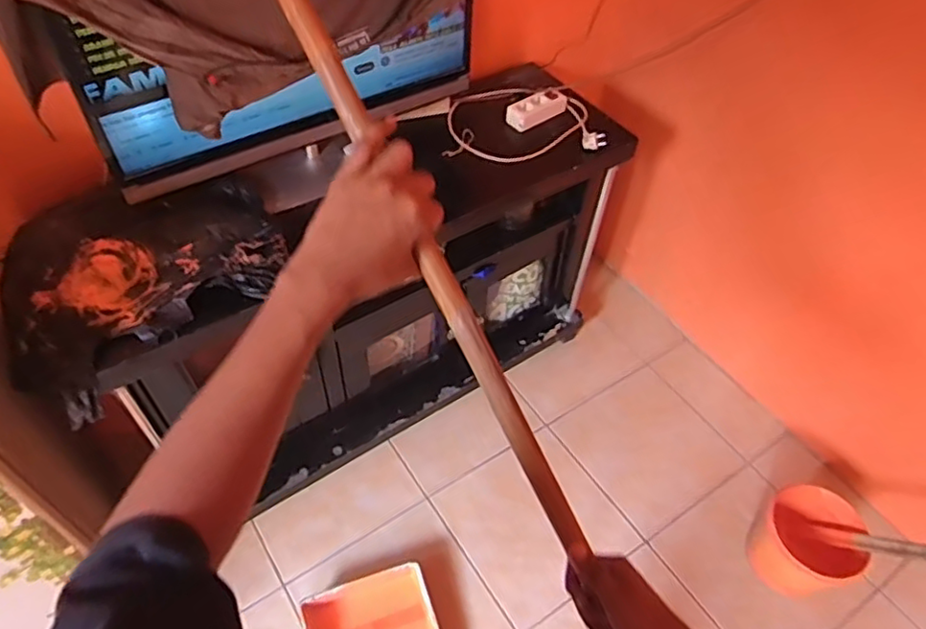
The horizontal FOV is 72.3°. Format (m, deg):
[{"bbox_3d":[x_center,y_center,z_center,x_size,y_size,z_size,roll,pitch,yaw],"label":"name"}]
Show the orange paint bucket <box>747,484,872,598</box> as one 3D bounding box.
[{"bbox_3d":[0.825,0.574,1.539,0.249,0.232,0.219,37,58,24],"label":"orange paint bucket"}]

